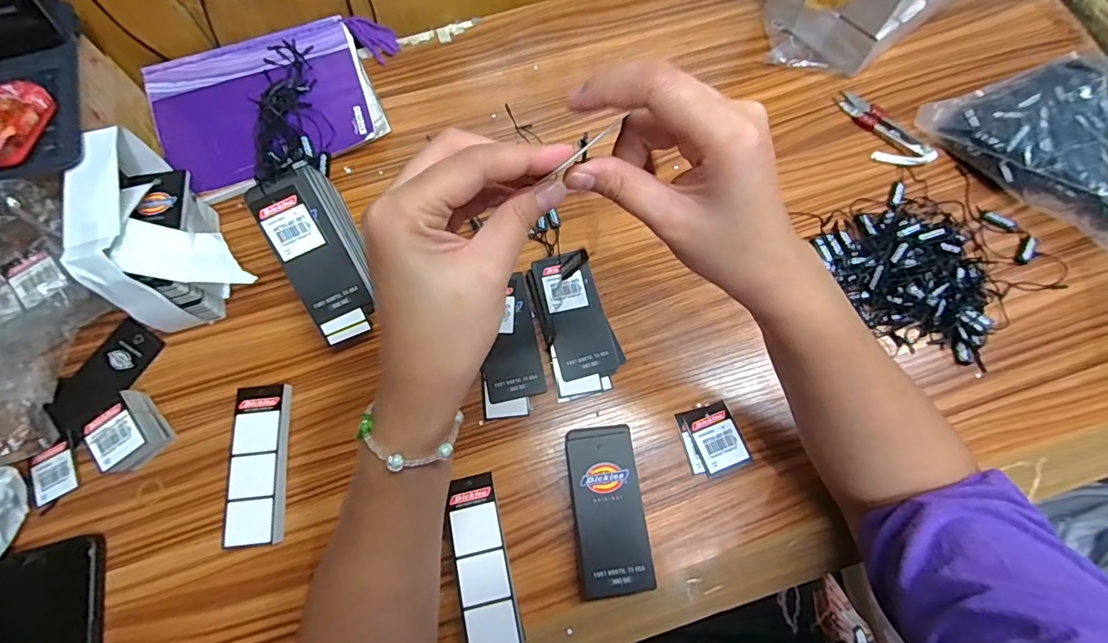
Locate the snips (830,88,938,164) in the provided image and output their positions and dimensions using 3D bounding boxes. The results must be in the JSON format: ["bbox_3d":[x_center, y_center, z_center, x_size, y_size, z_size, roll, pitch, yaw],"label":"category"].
[{"bbox_3d":[0.313,-0.185,0.478,0.042,0.008,0.106,-35,73,-10],"label":"snips"}]

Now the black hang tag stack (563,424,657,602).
[{"bbox_3d":[0.040,0.139,0.373,0.054,0.023,0.117,-7,70,-1],"label":"black hang tag stack"}]

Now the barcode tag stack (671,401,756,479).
[{"bbox_3d":[0.127,0.094,0.395,0.048,0.004,0.053,-16,71,-4],"label":"barcode tag stack"}]

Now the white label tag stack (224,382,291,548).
[{"bbox_3d":[-0.231,0.111,0.389,0.037,0.022,0.119,-6,70,0],"label":"white label tag stack"}]

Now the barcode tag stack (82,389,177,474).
[{"bbox_3d":[-0.337,0.087,0.391,0.039,0.035,0.052,-35,73,-10],"label":"barcode tag stack"}]

